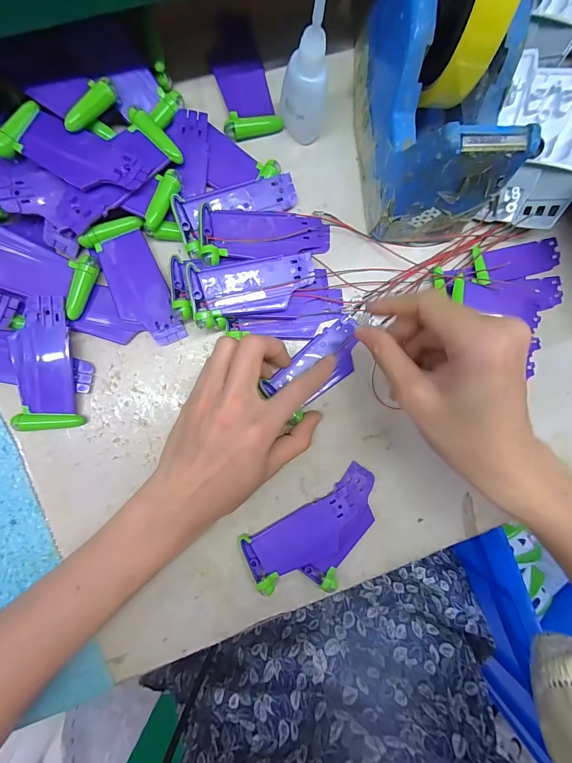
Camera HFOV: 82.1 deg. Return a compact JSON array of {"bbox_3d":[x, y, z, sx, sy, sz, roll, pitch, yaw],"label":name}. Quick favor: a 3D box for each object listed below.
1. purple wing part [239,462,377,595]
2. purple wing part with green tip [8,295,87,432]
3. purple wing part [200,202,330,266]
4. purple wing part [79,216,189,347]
[{"bbox_3d":[0.026,0.118,0.247,0.110,0.016,0.059,-31,92,-5],"label":"purple wing part"},{"bbox_3d":[-0.168,-0.011,0.226,0.039,0.010,0.088,-4,90,-6],"label":"purple wing part with green tip"},{"bbox_3d":[-0.013,-0.103,0.240,0.095,0.009,0.041,-1,80,-14],"label":"purple wing part"},{"bbox_3d":[-0.105,-0.067,0.232,0.037,0.013,0.088,-27,92,-5],"label":"purple wing part"}]

